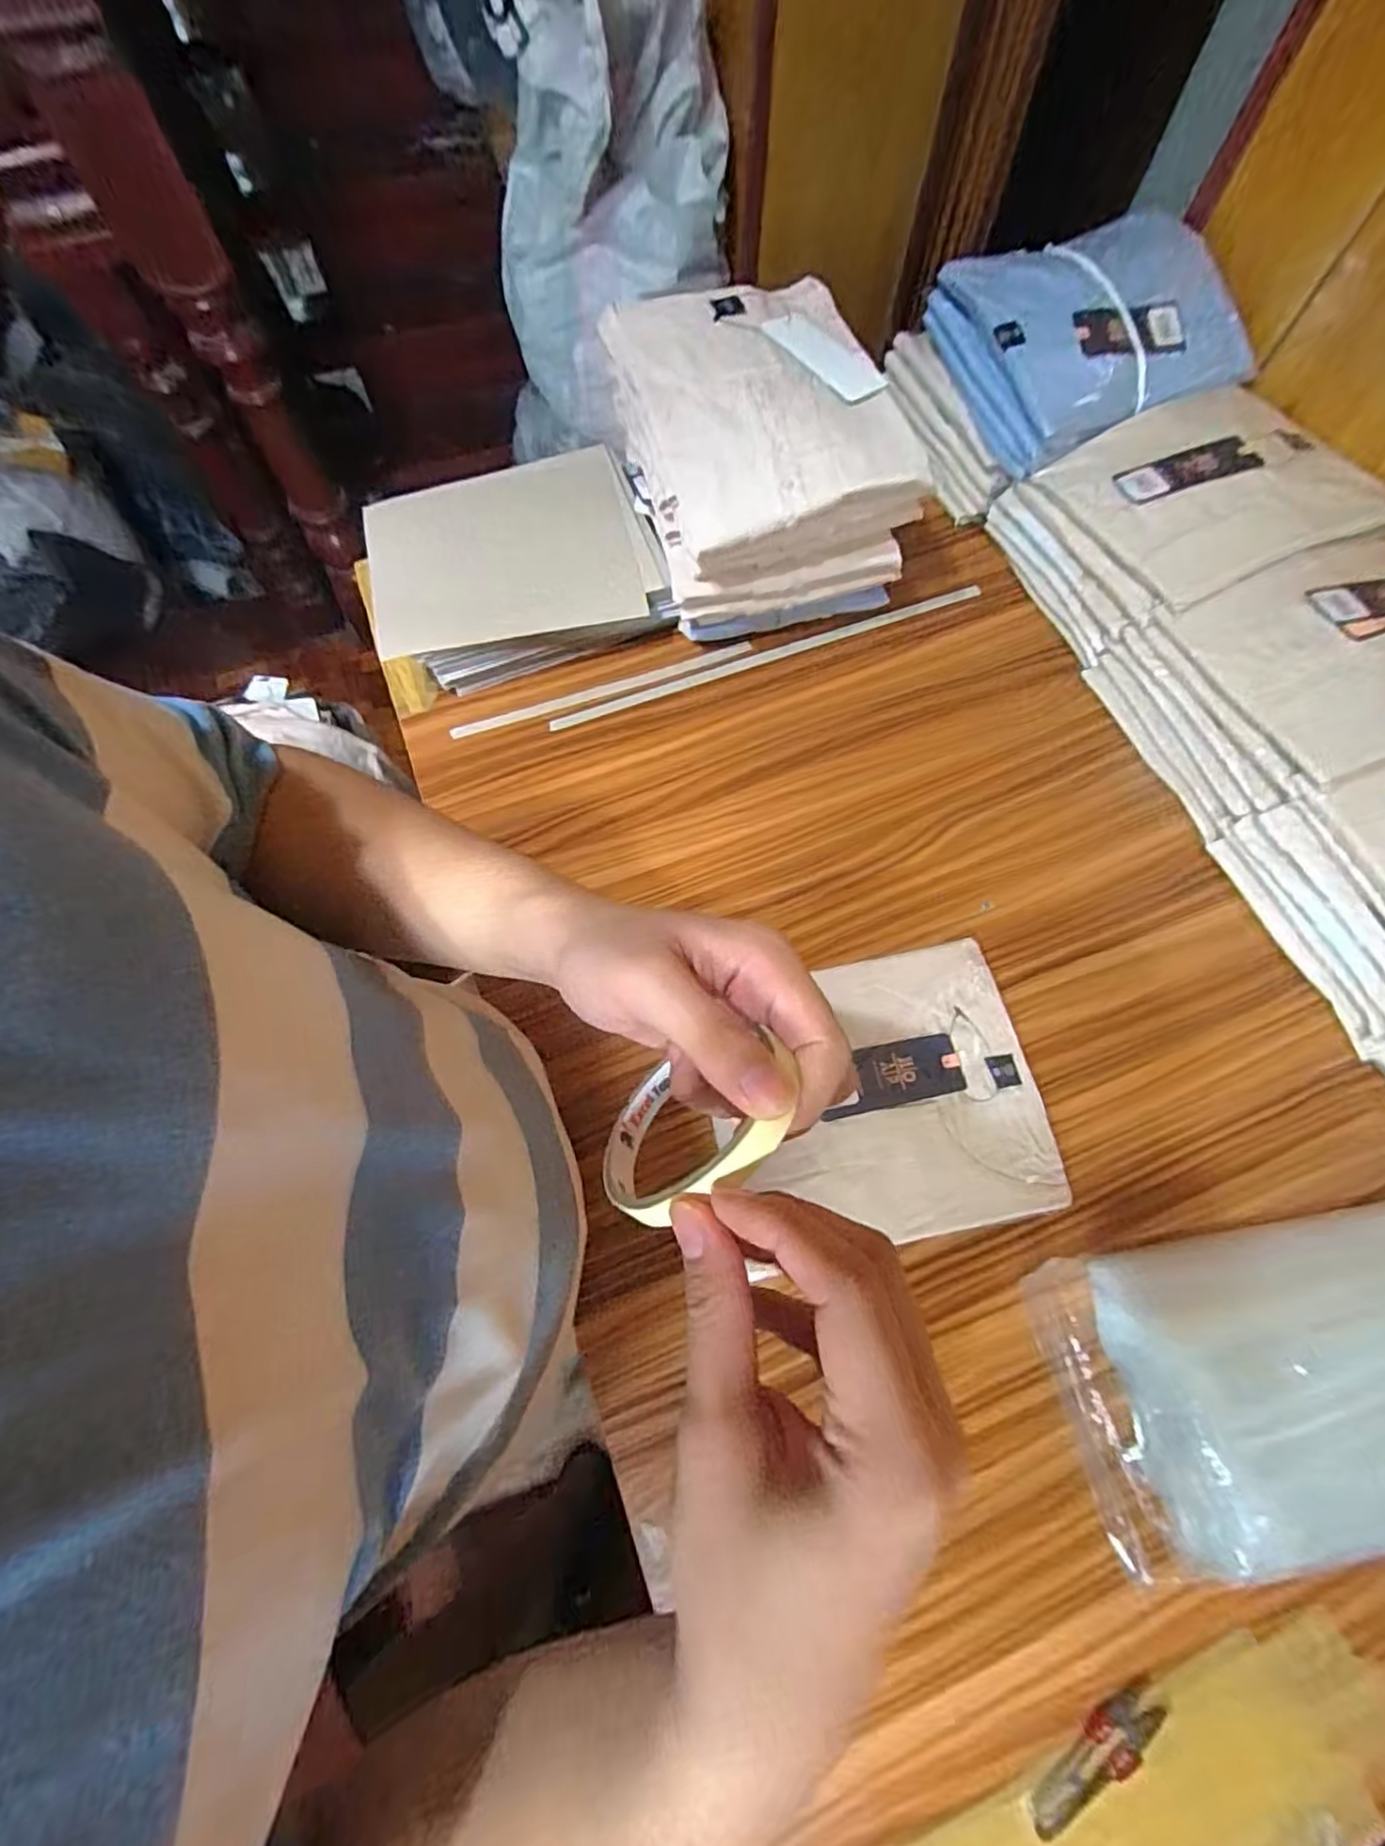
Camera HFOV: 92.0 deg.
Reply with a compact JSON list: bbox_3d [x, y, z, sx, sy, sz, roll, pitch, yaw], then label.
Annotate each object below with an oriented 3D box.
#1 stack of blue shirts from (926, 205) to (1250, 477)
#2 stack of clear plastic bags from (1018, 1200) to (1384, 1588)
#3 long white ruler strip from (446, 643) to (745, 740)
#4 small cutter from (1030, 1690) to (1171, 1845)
[{"bbox_3d":[0.397,-0.587,0.670,0.252,0.093,0.209,-24,71,-8],"label":"stack of blue shirts"},{"bbox_3d":[0.413,0.295,0.432,0.312,0.098,0.179,-12,69,-4],"label":"stack of clear plastic bags"},{"bbox_3d":[-0.089,-0.238,0.690,0.317,0.005,0.017,-19,70,-7],"label":"long white ruler strip"},{"bbox_3d":[0.243,0.505,0.401,0.096,0.009,0.028,-40,74,-13],"label":"small cutter"}]

